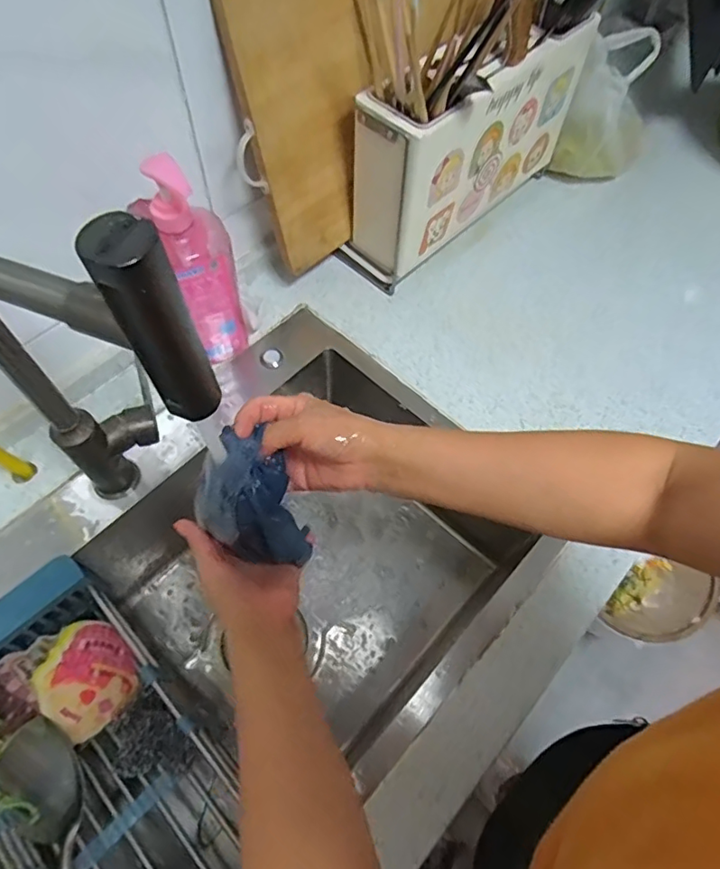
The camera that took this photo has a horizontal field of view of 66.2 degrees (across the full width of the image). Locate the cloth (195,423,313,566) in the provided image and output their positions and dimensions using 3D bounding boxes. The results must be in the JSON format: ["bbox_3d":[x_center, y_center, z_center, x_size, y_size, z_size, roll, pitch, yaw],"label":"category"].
[{"bbox_3d":[-0.082,0.060,0.461,0.084,0.118,0.071,22,63,8],"label":"cloth"}]

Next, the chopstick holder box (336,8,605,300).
[{"bbox_3d":[0.145,-0.374,0.728,0.354,0.239,0.093,-40,71,-21],"label":"chopstick holder box"}]

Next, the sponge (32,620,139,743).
[{"bbox_3d":[-0.281,0.248,0.568,0.098,0.025,0.093,52,50,-12],"label":"sponge"}]

